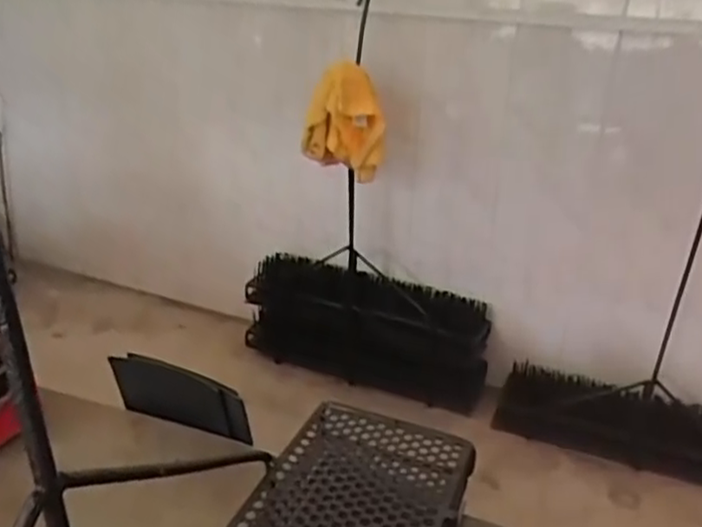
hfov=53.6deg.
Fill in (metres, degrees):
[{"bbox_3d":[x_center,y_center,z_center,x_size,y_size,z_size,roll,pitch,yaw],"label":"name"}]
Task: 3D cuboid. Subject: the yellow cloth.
[{"bbox_3d":[-0.008,-0.277,1.370,0.168,0.263,0.048,3,54,-8],"label":"yellow cloth"}]

